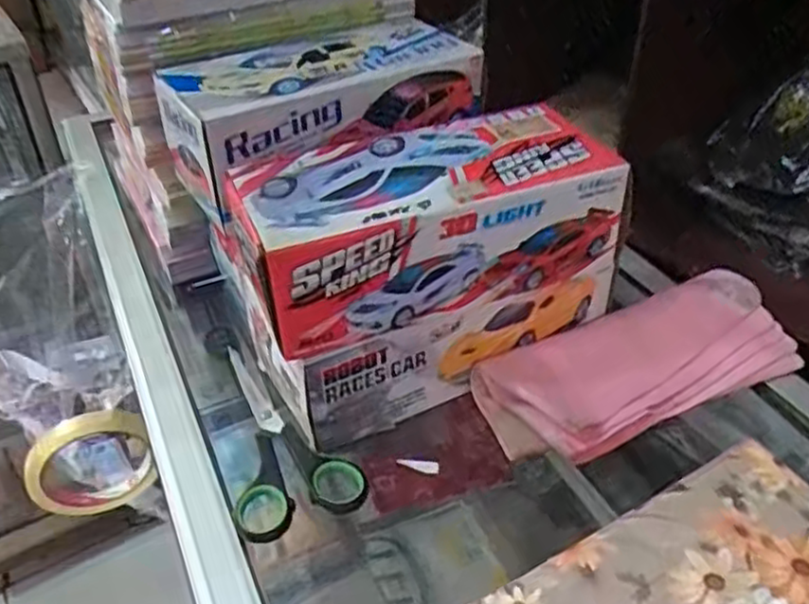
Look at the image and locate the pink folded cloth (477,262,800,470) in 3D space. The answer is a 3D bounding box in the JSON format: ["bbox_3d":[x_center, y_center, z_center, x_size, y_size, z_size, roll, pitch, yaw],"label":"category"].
[{"bbox_3d":[0.154,0.037,0.461,0.229,0.026,0.085,-19,42,-20],"label":"pink folded cloth"}]

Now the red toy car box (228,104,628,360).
[{"bbox_3d":[0.017,-0.023,0.435,0.207,0.138,0.091,-17,41,-18],"label":"red toy car box"}]

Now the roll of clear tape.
[{"bbox_3d":[-0.230,0.120,0.525,0.089,0.099,0.013,-14,40,-16],"label":"roll of clear tape"}]

